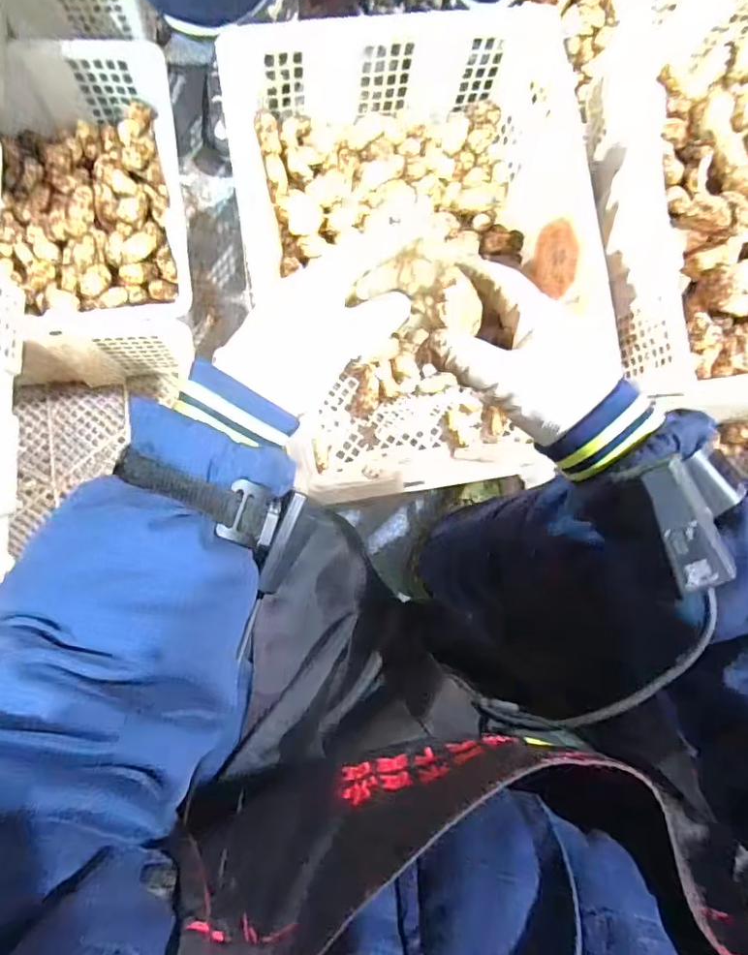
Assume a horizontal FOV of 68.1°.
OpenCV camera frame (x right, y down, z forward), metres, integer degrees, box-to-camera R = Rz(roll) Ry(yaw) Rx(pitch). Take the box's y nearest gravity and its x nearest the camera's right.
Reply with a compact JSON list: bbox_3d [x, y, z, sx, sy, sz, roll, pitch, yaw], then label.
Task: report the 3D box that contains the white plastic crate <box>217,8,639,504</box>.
[{"bbox_3d":[0.043,-0.243,0.637,0.356,0.164,0.446,-8,88,-7],"label":"white plastic crate"}]

